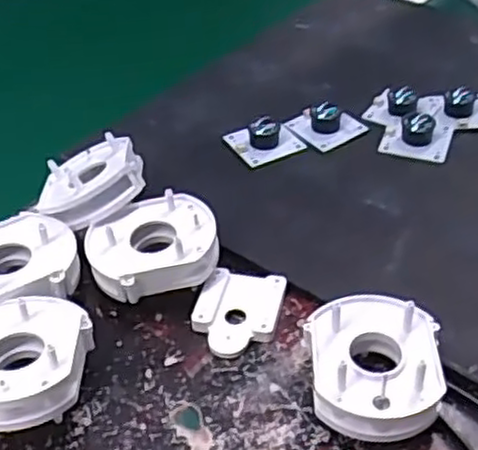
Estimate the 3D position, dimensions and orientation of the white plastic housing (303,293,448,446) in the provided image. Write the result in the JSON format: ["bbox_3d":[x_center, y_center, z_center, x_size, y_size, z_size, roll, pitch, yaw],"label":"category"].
[{"bbox_3d":[0.063,0.067,0.332,0.060,0.032,0.062,1,42,4],"label":"white plastic housing"}]

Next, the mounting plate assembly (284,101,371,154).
[{"bbox_3d":[0.060,-0.074,0.502,0.041,0.018,0.045,-34,51,-30],"label":"mounting plate assembly"}]

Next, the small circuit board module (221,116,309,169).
[{"bbox_3d":[0.018,-0.063,0.490,0.045,0.019,0.041,-21,45,-19],"label":"small circuit board module"}]

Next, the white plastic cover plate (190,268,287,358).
[{"bbox_3d":[-0.001,0.047,0.383,0.044,0.007,0.054,8,43,11],"label":"white plastic cover plate"}]

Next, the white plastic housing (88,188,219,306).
[{"bbox_3d":[-0.048,0.013,0.399,0.069,0.030,0.057,-13,43,-11],"label":"white plastic housing"}]

